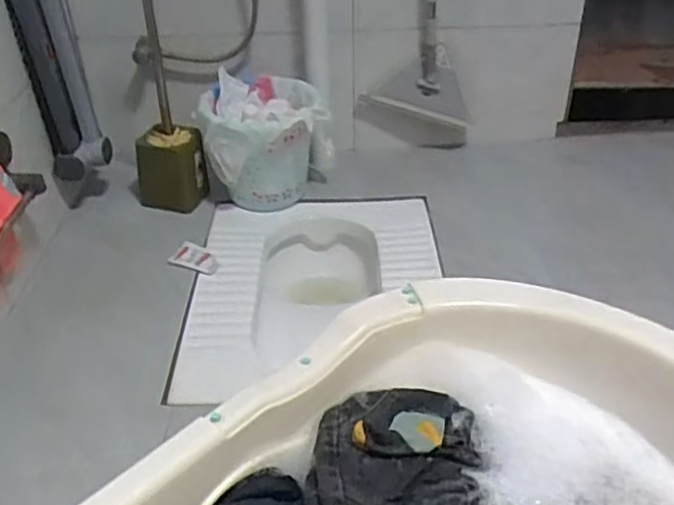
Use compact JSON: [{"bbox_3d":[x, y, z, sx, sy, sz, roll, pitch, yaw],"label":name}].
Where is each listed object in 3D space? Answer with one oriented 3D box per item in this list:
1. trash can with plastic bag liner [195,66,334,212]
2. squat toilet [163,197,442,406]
[{"bbox_3d":[-0.141,-0.217,1.364,0.247,0.212,0.230,2,34,4],"label":"trash can with plastic bag liner"},{"bbox_3d":[-0.034,0.121,1.229,0.425,0.196,0.546,-1,34,0],"label":"squat toilet"}]

